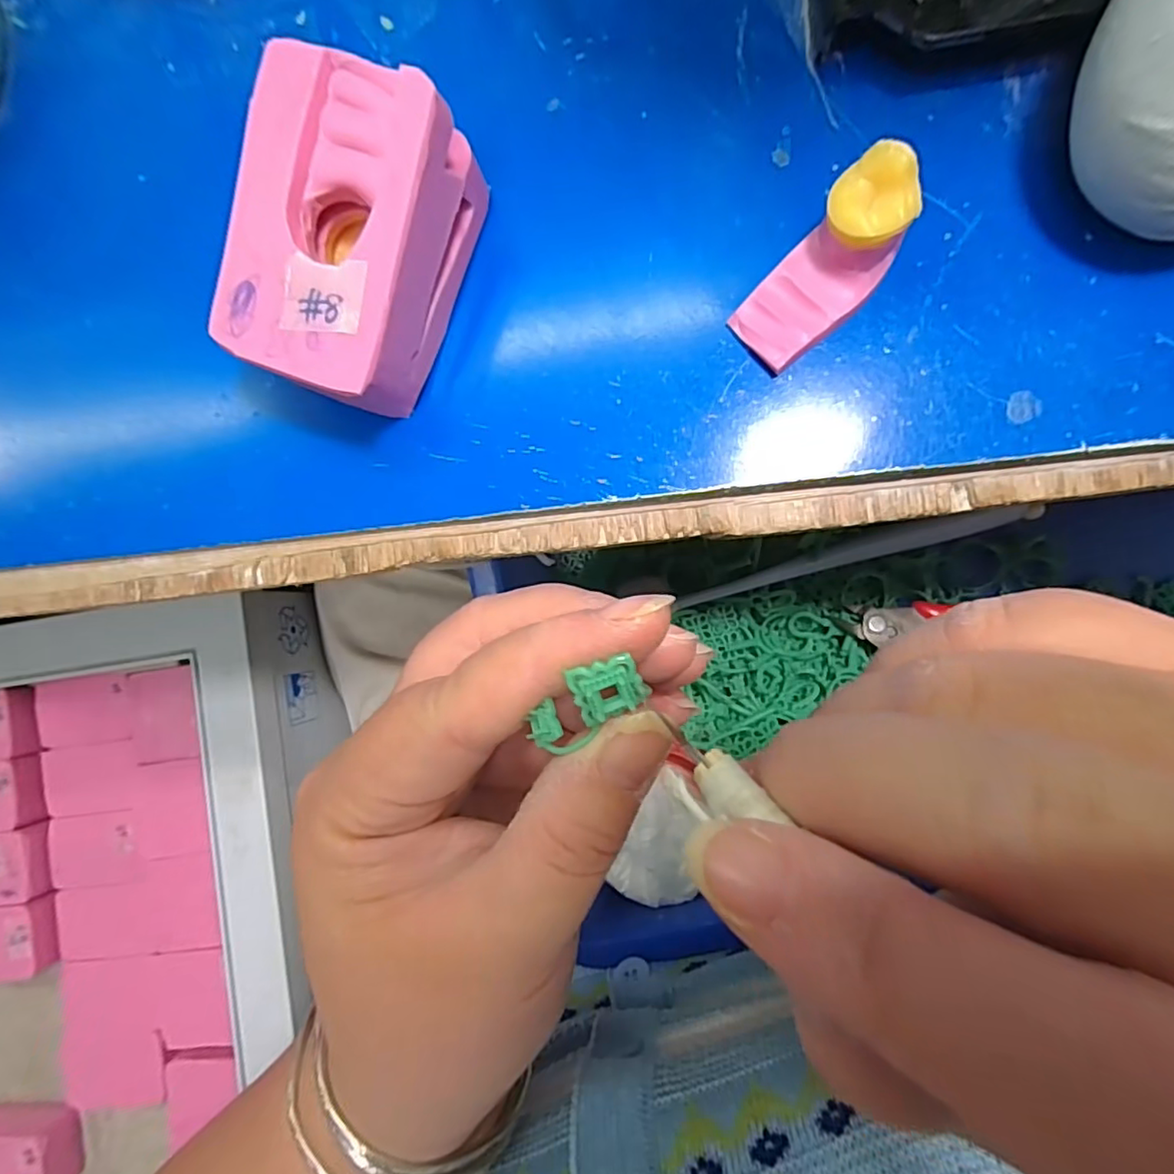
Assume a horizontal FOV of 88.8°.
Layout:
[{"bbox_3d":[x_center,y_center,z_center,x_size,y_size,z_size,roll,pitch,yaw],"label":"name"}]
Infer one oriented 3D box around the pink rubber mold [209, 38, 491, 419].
[{"bbox_3d":[-0.060,-0.084,0.153,0.046,0.039,0.070,19,92,8],"label":"pink rubber mold"}]

